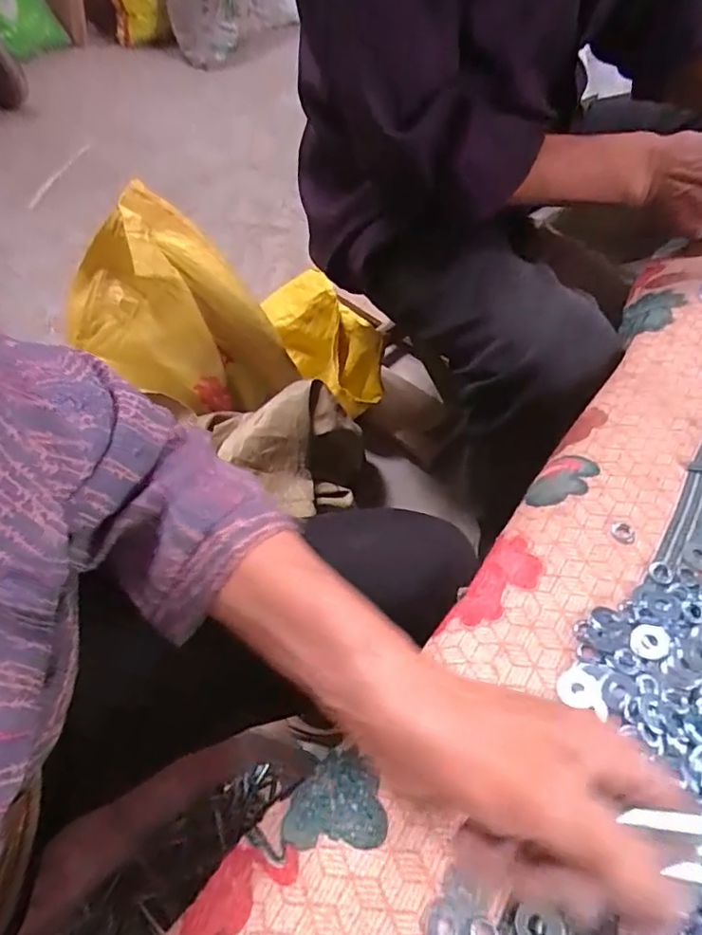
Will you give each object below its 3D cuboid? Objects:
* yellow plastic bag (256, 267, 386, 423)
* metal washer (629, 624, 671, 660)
[{"bbox_3d":[-0.045,-0.223,0.963,0.108,0.109,0.262,-30,61,-17],"label":"yellow plastic bag"},{"bbox_3d":[0.166,0.097,0.306,0.023,0.004,0.018,-17,57,-12],"label":"metal washer"}]

